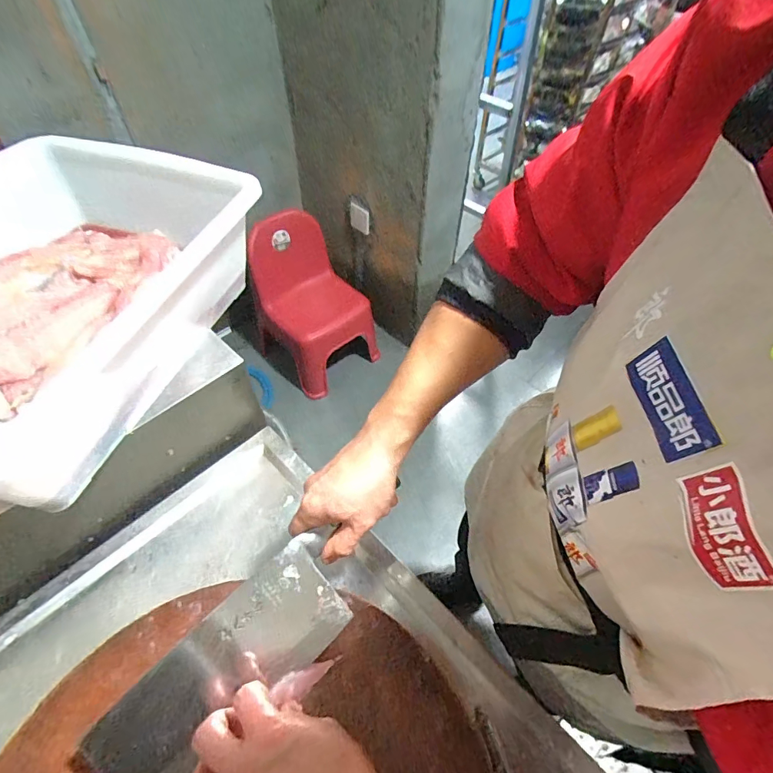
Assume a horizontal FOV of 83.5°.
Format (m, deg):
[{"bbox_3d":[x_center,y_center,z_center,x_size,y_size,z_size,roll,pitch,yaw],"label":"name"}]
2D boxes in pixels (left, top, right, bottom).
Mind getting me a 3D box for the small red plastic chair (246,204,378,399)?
[{"bbox_3d":[-0.280,-0.298,1.606,0.396,0.486,0.399,-29,59,-21],"label":"small red plastic chair"}]

